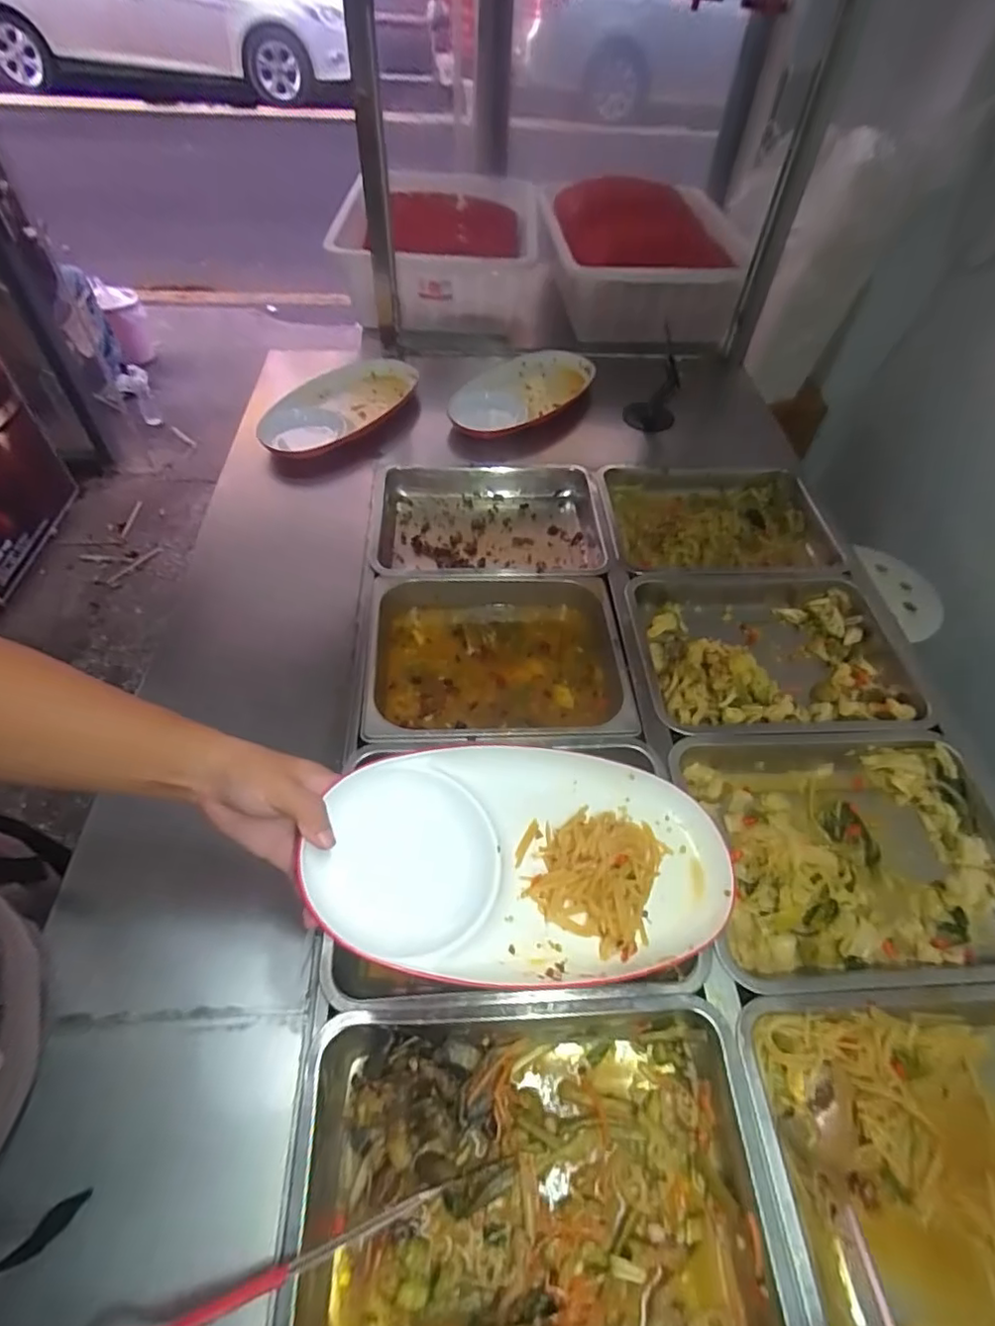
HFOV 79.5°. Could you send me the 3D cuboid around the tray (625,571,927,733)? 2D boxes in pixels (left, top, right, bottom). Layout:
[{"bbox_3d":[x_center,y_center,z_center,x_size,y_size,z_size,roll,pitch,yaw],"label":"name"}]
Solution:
[{"bbox_3d":[0.365,-0.015,0.794,0.349,0.077,0.260,-2,54,-4],"label":"tray"}]

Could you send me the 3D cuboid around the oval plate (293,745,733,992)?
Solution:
[{"bbox_3d":[0.032,0.152,0.465,0.334,0.036,0.170,7,55,-19],"label":"oval plate"}]

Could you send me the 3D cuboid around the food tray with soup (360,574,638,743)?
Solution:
[{"bbox_3d":[-0.002,-0.004,0.771,0.312,0.075,0.253,-2,55,-4],"label":"food tray with soup"}]

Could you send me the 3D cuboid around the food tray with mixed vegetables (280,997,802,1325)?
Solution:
[{"bbox_3d":[0.027,0.407,0.448,0.344,0.047,0.256,0,54,-3],"label":"food tray with mixed vegetables"}]

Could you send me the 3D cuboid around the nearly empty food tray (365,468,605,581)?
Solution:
[{"bbox_3d":[-0.014,-0.215,0.935,0.353,0.072,0.272,-2,55,-4],"label":"nearly empty food tray"}]

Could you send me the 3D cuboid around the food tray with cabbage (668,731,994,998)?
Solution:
[{"bbox_3d":[0.382,0.199,0.634,0.346,0.057,0.262,-1,54,-4],"label":"food tray with cabbage"}]

